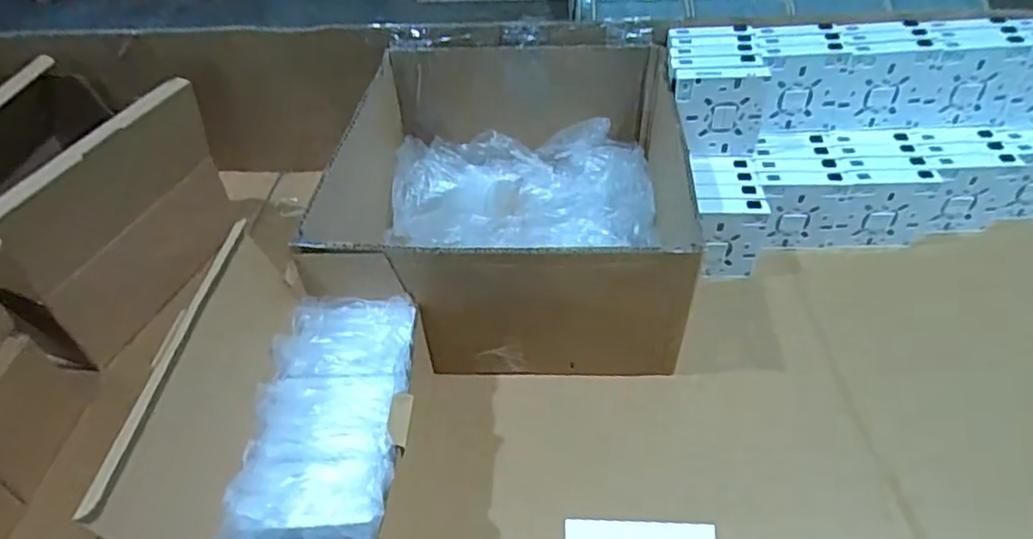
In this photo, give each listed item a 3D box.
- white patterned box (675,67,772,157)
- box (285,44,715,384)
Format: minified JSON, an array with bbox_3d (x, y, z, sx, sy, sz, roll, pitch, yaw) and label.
[{"bbox_3d":[0.197,-0.151,0.609,0.085,0.091,0.020,-4,45,-1],"label":"white patterned box"},{"bbox_3d":[-0.001,-0.070,0.613,0.299,0.163,0.324,1,43,5],"label":"box"}]

